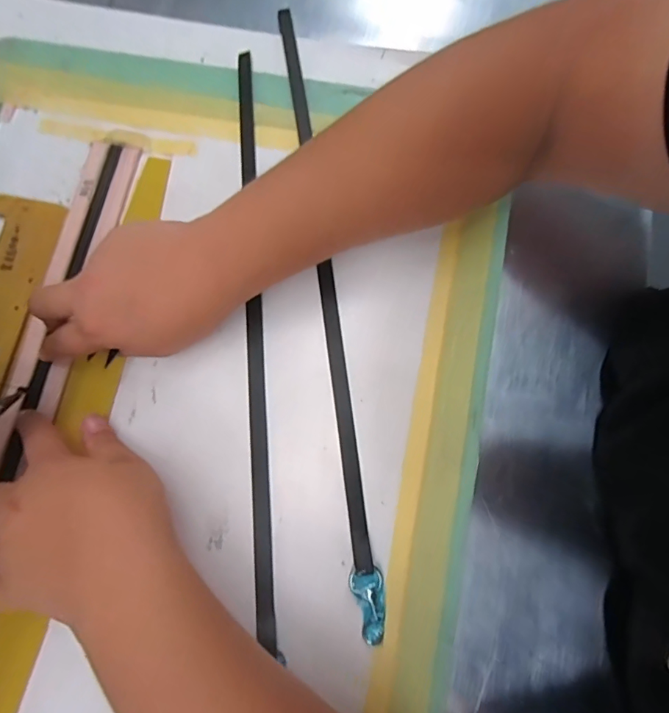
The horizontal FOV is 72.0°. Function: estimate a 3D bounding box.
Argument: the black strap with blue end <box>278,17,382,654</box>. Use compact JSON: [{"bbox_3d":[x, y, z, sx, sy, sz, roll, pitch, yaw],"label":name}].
[{"bbox_3d":[-0.009,-0.059,0.361,0.019,0.009,0.506,-8,78,0],"label":"black strap with blue end"}]

